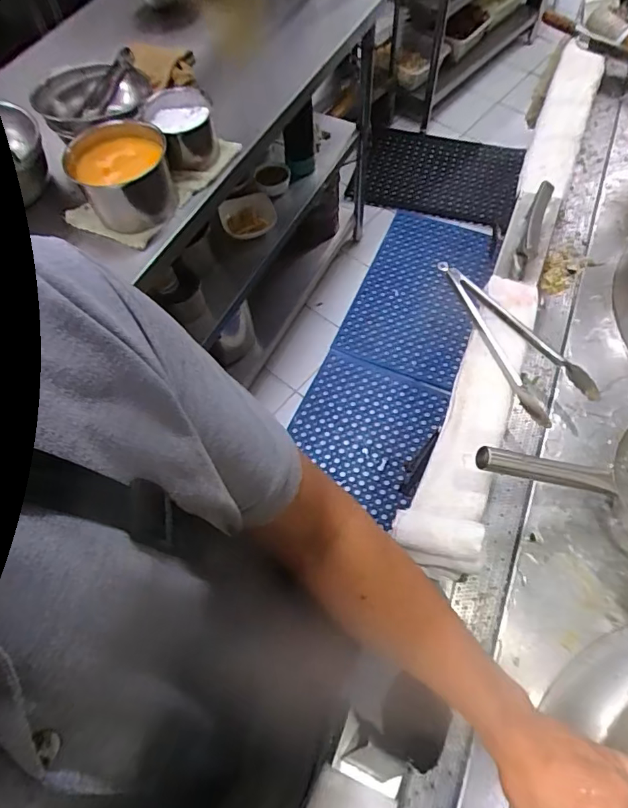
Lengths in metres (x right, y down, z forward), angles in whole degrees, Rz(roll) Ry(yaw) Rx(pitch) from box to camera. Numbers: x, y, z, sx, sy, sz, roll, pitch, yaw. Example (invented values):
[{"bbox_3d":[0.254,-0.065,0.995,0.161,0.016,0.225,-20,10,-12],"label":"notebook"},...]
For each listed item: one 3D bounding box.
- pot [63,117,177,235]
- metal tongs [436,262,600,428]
[{"bbox_3d":[-0.345,-0.414,0.891,0.172,0.114,0.166,-21,65,-8],"label":"pot"},{"bbox_3d":[0.310,-0.114,0.828,0.105,0.035,0.338,-32,67,-13],"label":"metal tongs"}]

